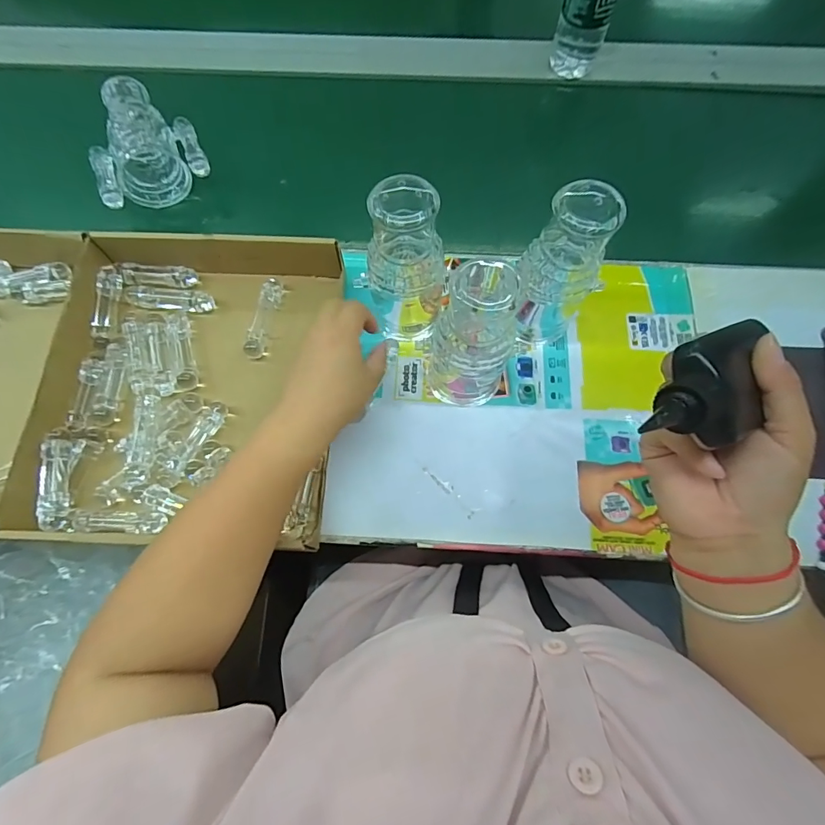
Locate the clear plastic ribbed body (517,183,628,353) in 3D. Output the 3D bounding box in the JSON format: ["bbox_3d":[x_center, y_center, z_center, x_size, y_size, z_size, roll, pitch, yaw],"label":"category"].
[{"bbox_3d":[0.134,-0.126,0.415,0.070,0.174,0.062,33,75,10],"label":"clear plastic ribbed body"}]

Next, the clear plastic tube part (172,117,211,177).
[{"bbox_3d":[-0.276,-0.331,0.547,0.024,0.018,0.104,-25,74,-8],"label":"clear plastic tube part"}]

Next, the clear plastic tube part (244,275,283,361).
[{"bbox_3d":[-0.163,-0.103,0.486,0.020,0.024,0.091,12,72,3],"label":"clear plastic tube part"}]

